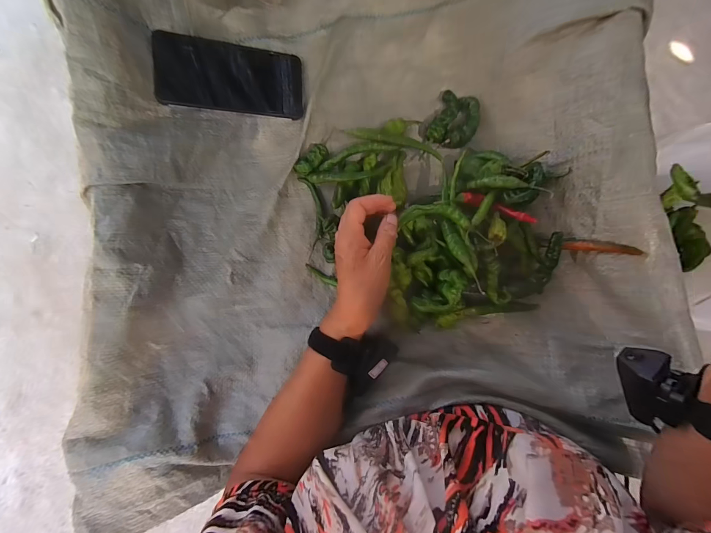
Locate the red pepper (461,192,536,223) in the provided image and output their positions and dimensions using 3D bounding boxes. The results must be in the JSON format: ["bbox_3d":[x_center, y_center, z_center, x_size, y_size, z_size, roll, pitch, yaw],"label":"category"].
[{"bbox_3d":[0.162,-0.067,0.360,0.082,0.009,0.019,30,84,27],"label":"red pepper"}]

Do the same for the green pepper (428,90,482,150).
[{"bbox_3d":[0.130,-0.188,0.409,0.055,0.019,0.069,24,84,7],"label":"green pepper"}]

